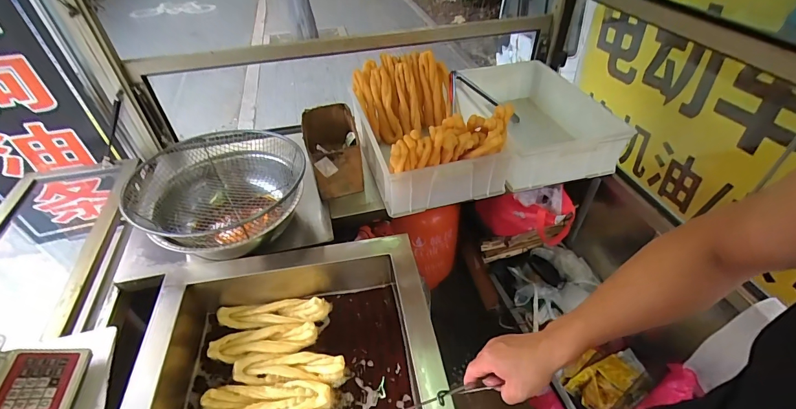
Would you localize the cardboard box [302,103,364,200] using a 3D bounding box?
[{"bbox_3d":[-0.192,-0.166,1.085,0.145,0.139,0.275,-9,43,-9],"label":"cardboard box"}]

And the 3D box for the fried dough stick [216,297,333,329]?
[{"bbox_3d":[-0.291,0.250,0.866,0.256,0.030,0.065,-2,43,-1],"label":"fried dough stick"}]

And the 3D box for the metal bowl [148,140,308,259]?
[{"bbox_3d":[-0.411,-0.026,0.920,0.358,0.126,0.378,-1,43,1],"label":"metal bowl"}]

